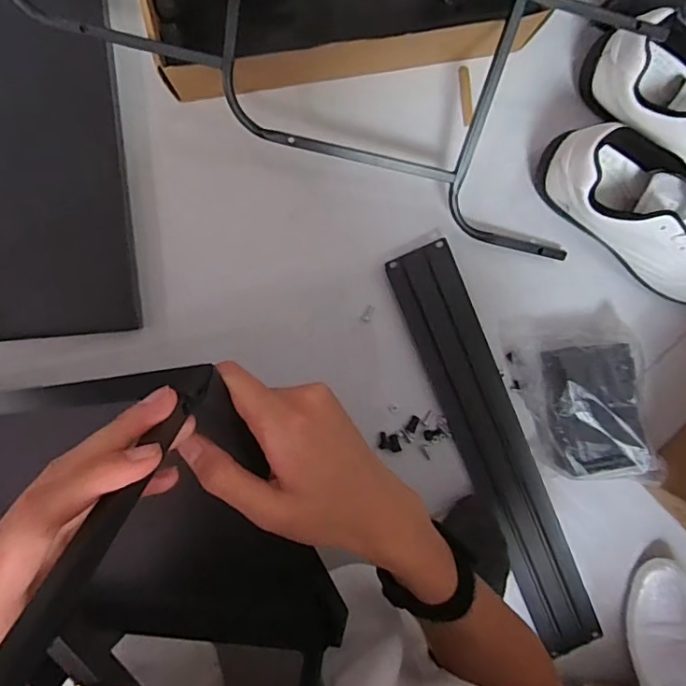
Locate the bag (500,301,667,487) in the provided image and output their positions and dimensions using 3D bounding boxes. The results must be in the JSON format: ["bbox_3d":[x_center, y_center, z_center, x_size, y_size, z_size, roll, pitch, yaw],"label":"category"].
[{"bbox_3d":[0.249,0.059,0.561,0.133,0.053,0.187,-12,95,-3],"label":"bag"}]

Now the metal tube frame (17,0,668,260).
[{"bbox_3d":[-0.004,-0.267,0.483,0.539,0.141,0.206,20,92,-5],"label":"metal tube frame"}]

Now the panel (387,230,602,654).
[{"bbox_3d":[0.169,0.125,0.582,0.075,0.017,0.473,-23,95,-2],"label":"panel"}]

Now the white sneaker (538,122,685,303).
[{"bbox_3d":[0.317,-0.122,0.536,0.261,0.088,0.103,30,91,-5],"label":"white sneaker"}]

